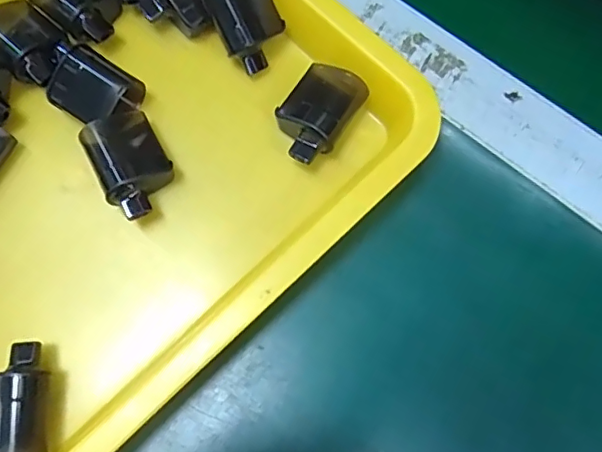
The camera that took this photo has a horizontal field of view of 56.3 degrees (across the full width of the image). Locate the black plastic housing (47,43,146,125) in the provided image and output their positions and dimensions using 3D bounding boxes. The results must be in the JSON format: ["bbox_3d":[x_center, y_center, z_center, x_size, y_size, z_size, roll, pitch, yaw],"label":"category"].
[{"bbox_3d":[-0.115,-0.075,0.317,0.043,0.026,0.038,36,78,10],"label":"black plastic housing"}]

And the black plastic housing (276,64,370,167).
[{"bbox_3d":[0.008,-0.062,0.317,0.037,0.020,0.057,31,77,9],"label":"black plastic housing"}]

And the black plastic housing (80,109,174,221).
[{"bbox_3d":[-0.092,-0.034,0.306,0.038,0.026,0.058,-30,76,-8],"label":"black plastic housing"}]

